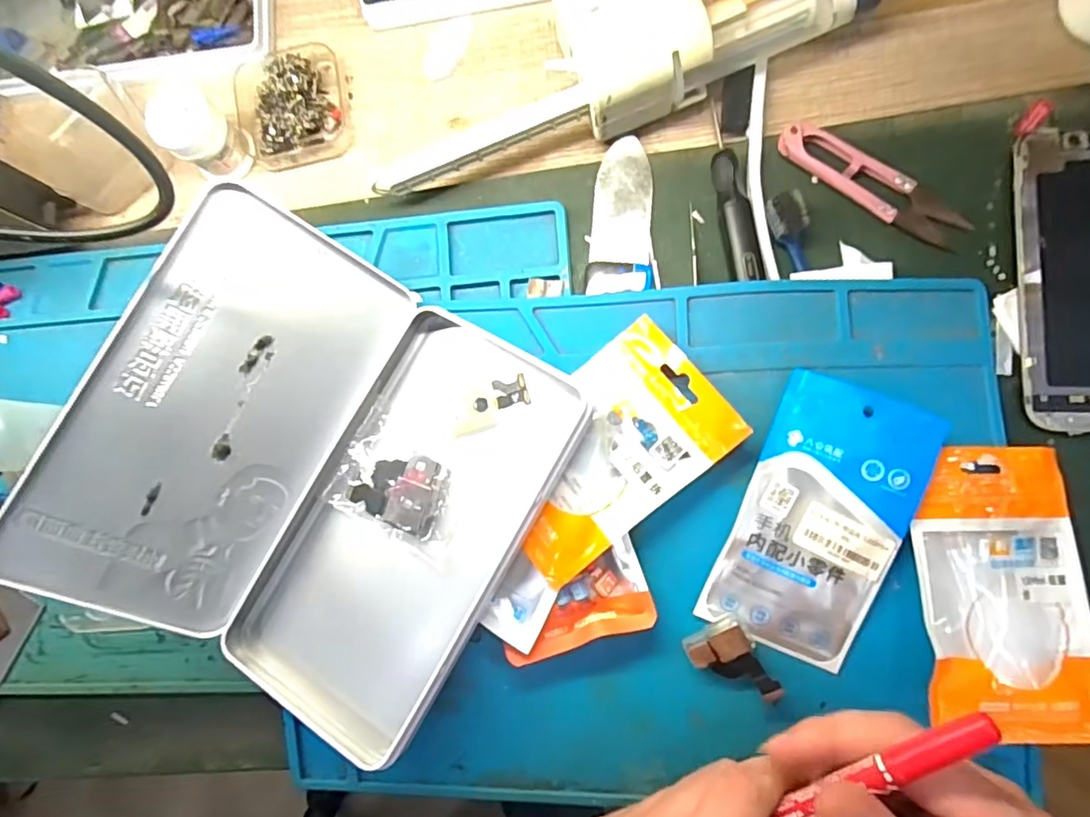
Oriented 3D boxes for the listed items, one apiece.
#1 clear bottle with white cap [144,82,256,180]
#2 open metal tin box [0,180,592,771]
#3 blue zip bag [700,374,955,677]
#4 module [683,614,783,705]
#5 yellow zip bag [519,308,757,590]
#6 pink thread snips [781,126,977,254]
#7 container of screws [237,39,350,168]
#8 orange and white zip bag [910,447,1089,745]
[{"bbox_3d":[-0.188,-0.151,0.317,0.038,0.039,0.032,41,91,8],"label":"clear bottle with white cap"},{"bbox_3d":[-0.104,0.034,0.270,0.190,0.080,0.193,30,90,8],"label":"open metal tin box"},{"bbox_3d":[0.124,0.050,0.262,0.069,0.009,0.124,21,89,8],"label":"blue zip bag"},{"bbox_3d":[0.086,0.119,0.266,0.029,0.008,0.041,-32,83,3],"label":"module"},{"bbox_3d":[0.028,0.019,0.274,0.112,0.007,0.072,-40,74,2],"label":"yellow zip bag"},{"bbox_3d":[0.162,-0.112,0.286,0.099,0.009,0.021,32,90,8],"label":"pink thread snips"},{"bbox_3d":[-0.143,-0.173,0.326,0.057,0.021,0.062,-9,85,6],"label":"container of screws"},{"bbox_3d":[0.199,0.079,0.250,0.070,0.019,0.121,-1,86,6],"label":"orange and white zip bag"}]

